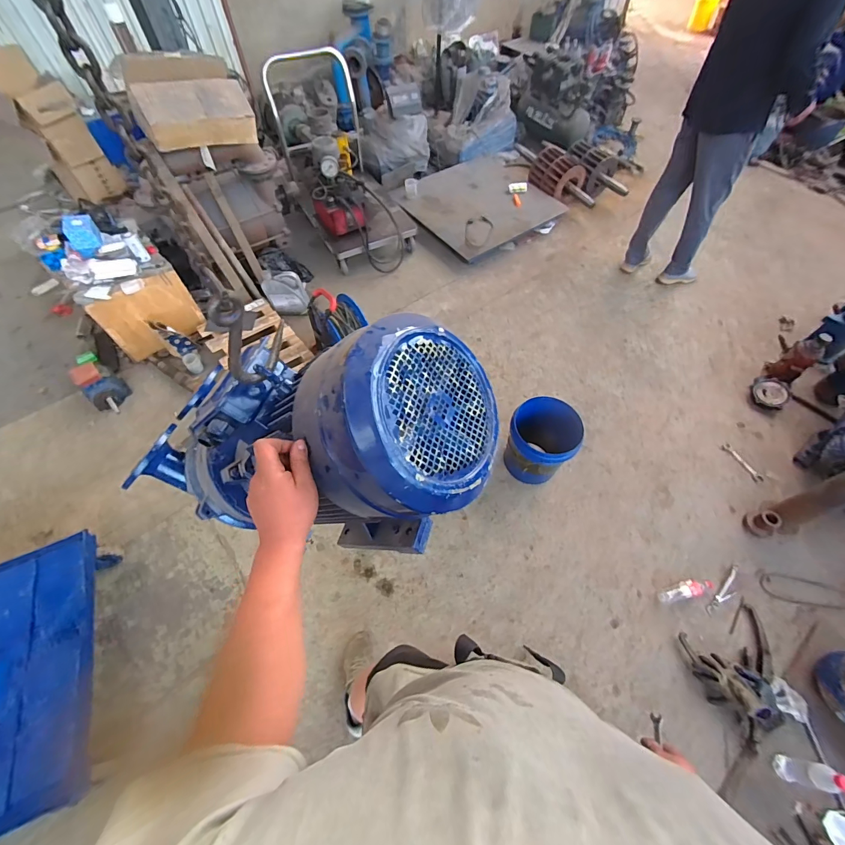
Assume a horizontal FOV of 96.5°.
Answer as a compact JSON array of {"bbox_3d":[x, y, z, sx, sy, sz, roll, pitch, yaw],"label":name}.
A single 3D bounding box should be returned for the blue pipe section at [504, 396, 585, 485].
[{"bbox_3d":[0.534,0.097,1.739,0.295,0.394,0.269,0,59,0],"label":"blue pipe section"}]

